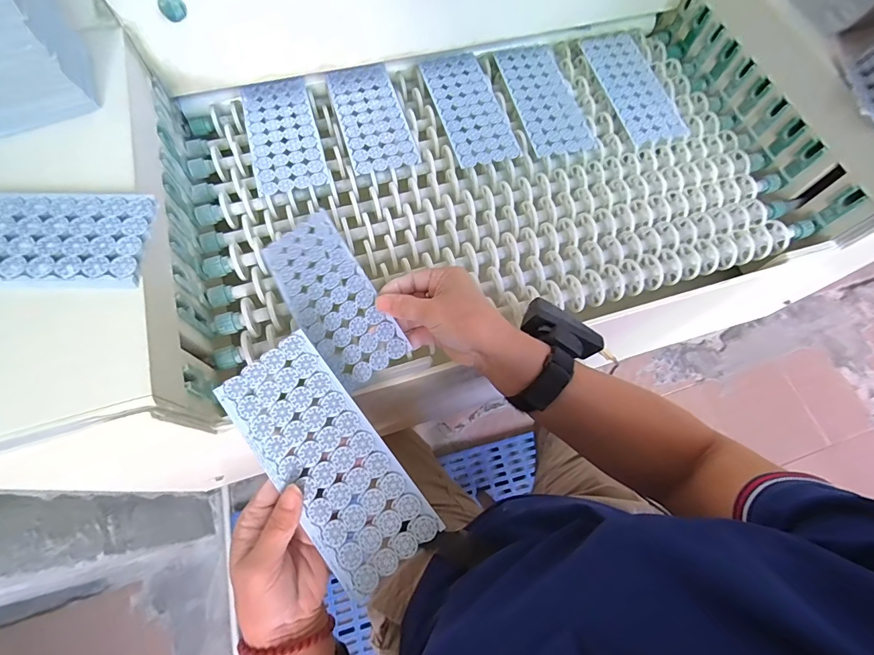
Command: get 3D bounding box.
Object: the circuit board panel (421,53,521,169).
[{"bbox_3d":[0.039,-0.281,0.527,0.079,0.006,0.183,-15,70,-9],"label":"circuit board panel"}]

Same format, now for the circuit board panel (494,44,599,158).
[{"bbox_3d":[0.140,-0.303,0.540,0.086,0.005,0.189,-13,70,-8],"label":"circuit board panel"}]

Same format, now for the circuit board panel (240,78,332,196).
[{"bbox_3d":[-0.183,-0.233,0.496,0.077,0.004,0.175,-15,67,-9],"label":"circuit board panel"}]

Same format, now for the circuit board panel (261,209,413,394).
[{"bbox_3d":[-0.103,-0.031,0.397,0.078,0.007,0.189,-35,66,2],"label":"circuit board panel"}]

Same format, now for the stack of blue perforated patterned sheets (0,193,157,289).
[{"bbox_3d":[-0.319,-0.067,0.314,0.187,0.005,0.082,0,69,-3],"label":"stack of blue perforated patterned sheets"}]

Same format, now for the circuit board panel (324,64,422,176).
[{"bbox_3d":[-0.081,-0.262,0.515,0.080,0.009,0.172,-15,70,-9],"label":"circuit board panel"}]

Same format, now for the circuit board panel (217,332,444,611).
[{"bbox_3d":[-0.084,0.099,0.318,0.081,0.004,0.189,-38,80,-8],"label":"circuit board panel"}]

